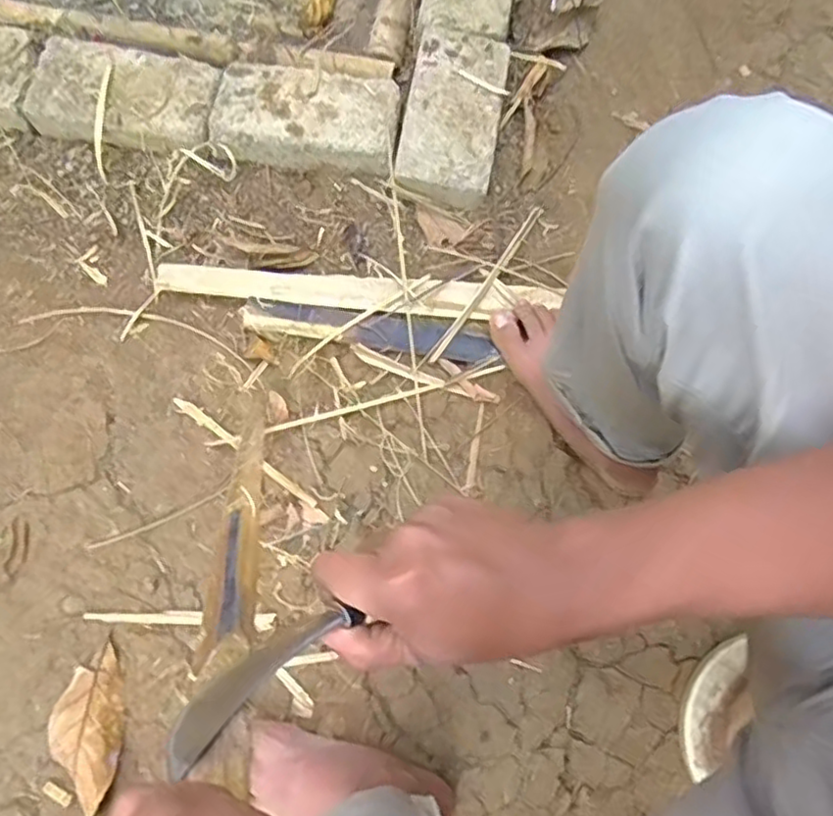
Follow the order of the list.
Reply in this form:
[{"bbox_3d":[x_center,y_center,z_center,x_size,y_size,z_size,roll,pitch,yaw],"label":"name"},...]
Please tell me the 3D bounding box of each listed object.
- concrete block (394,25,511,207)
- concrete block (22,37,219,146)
[{"bbox_3d":[0.042,-0.346,0.800,0.109,0.050,0.221,10,78,1],"label":"concrete block"},{"bbox_3d":[-0.339,-0.366,0.805,0.211,0.050,0.120,15,78,1],"label":"concrete block"}]

